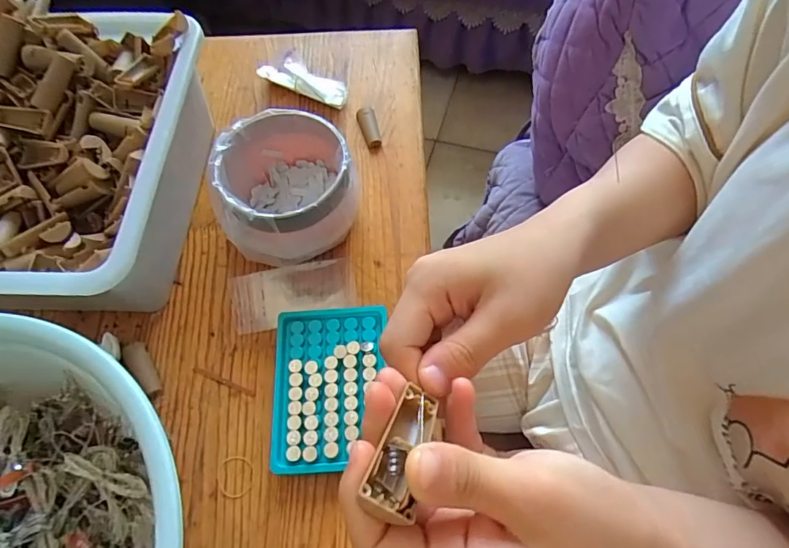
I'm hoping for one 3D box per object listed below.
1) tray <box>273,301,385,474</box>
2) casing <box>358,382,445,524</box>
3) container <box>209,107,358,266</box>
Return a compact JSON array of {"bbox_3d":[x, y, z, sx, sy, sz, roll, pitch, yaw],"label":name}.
[{"bbox_3d":[-0.055,0.094,0.397,0.090,0.022,0.131,-3,63,1],"label":"tray"},{"bbox_3d":[0.005,0.065,0.174,0.018,0.013,0.050,20,36,12],"label":"casing"},{"bbox_3d":[-0.097,-0.076,0.443,0.114,0.085,0.121,-1,63,2],"label":"container"}]

